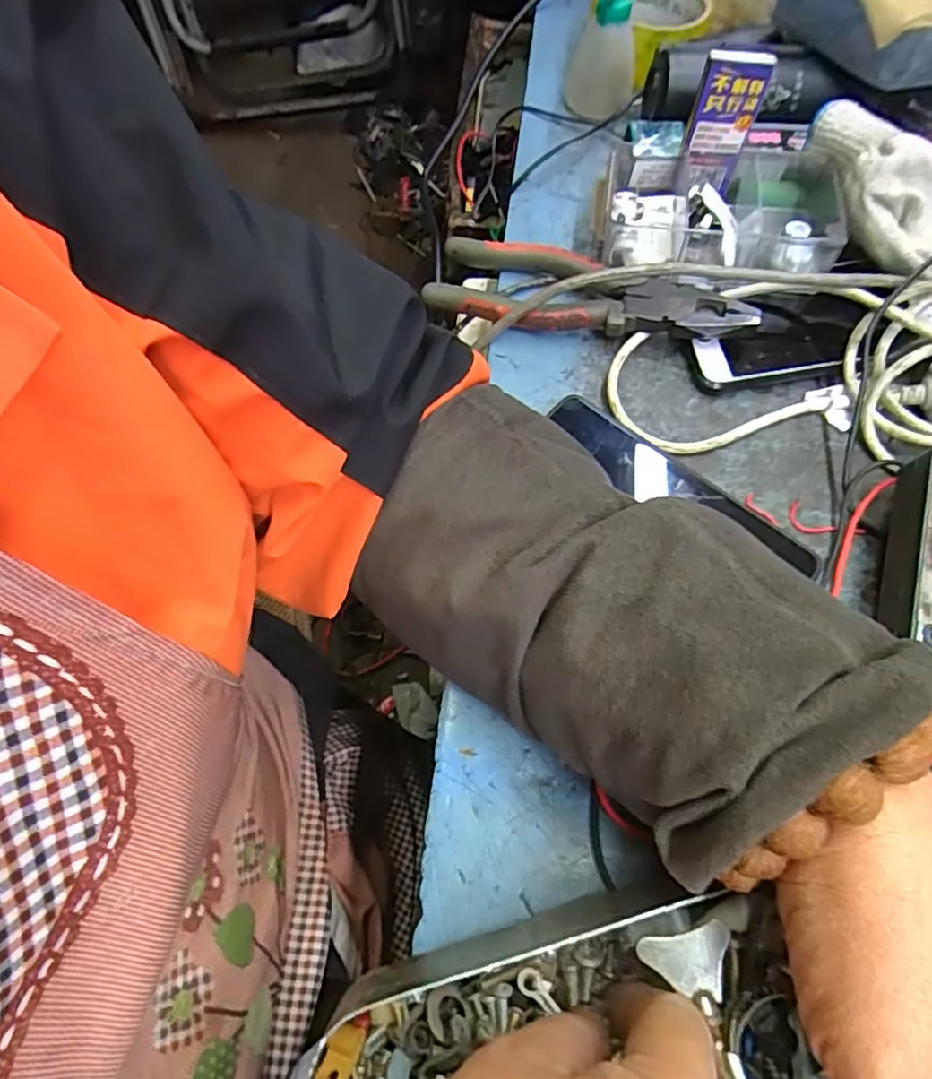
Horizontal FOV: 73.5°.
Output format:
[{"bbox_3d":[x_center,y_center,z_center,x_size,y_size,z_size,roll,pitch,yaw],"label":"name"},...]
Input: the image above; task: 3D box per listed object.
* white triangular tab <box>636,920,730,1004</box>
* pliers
[{"bbox_3d":[0.073,0.139,0.211,0.028,0.005,0.022,16,67,5],"label":"white triangular tab"},{"bbox_3d":[0.072,-0.151,0.378,0.185,0.031,0.057,14,67,4],"label":"pliers"}]

